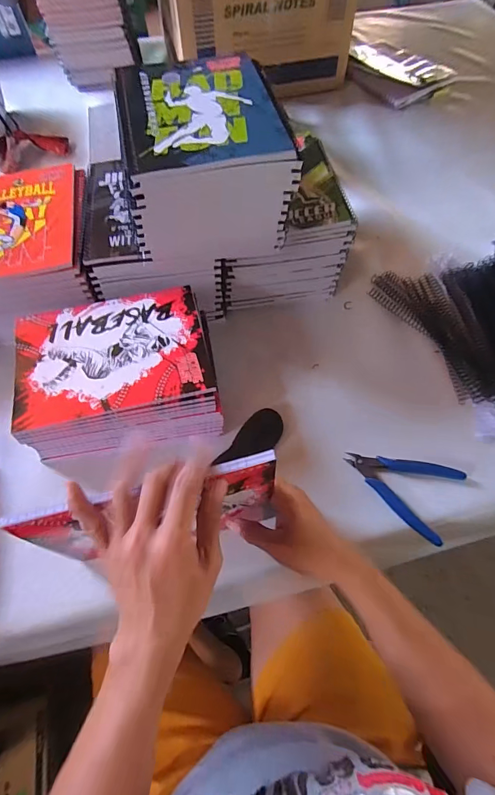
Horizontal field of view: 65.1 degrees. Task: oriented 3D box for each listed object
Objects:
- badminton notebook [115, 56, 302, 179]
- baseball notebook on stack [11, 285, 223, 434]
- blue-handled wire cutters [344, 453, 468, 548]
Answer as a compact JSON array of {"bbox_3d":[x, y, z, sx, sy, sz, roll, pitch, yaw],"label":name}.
[{"bbox_3d":[-0.047,-0.289,0.386,0.153,0.007,0.195,-12,63,-4],"label":"badminton notebook"},{"bbox_3d":[-0.146,-0.049,0.419,0.200,0.010,0.147,-14,63,-6],"label":"baseball notebook on stack"},{"bbox_3d":[0.166,0.091,0.424,0.116,0.011,0.084,29,67,15],"label":"blue-handled wire cutters"}]

